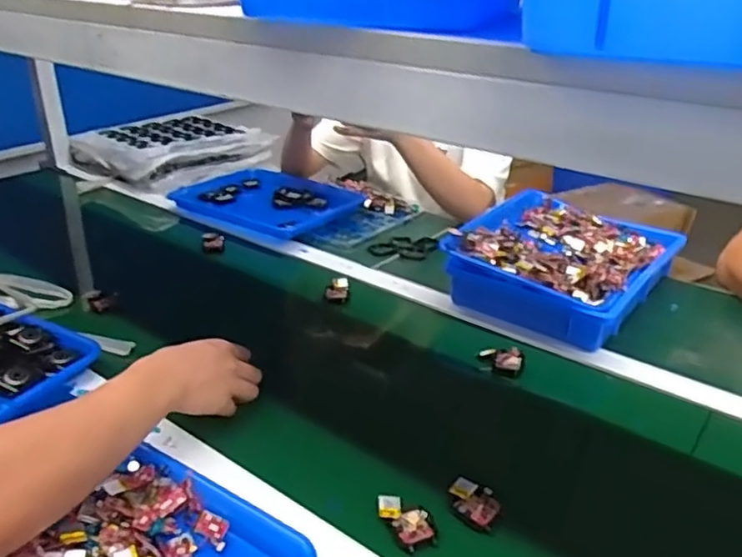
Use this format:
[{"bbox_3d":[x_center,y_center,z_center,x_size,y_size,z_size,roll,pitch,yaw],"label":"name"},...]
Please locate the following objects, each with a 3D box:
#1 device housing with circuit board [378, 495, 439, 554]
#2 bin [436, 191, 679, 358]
[{"bbox_3d":[0.033,0.215,0.574,0.038,0.012,0.059,-17,32,-30],"label":"device housing with circuit board"},{"bbox_3d":[0.294,-0.032,0.985,0.256,0.089,0.325,20,33,33],"label":"bin"}]

